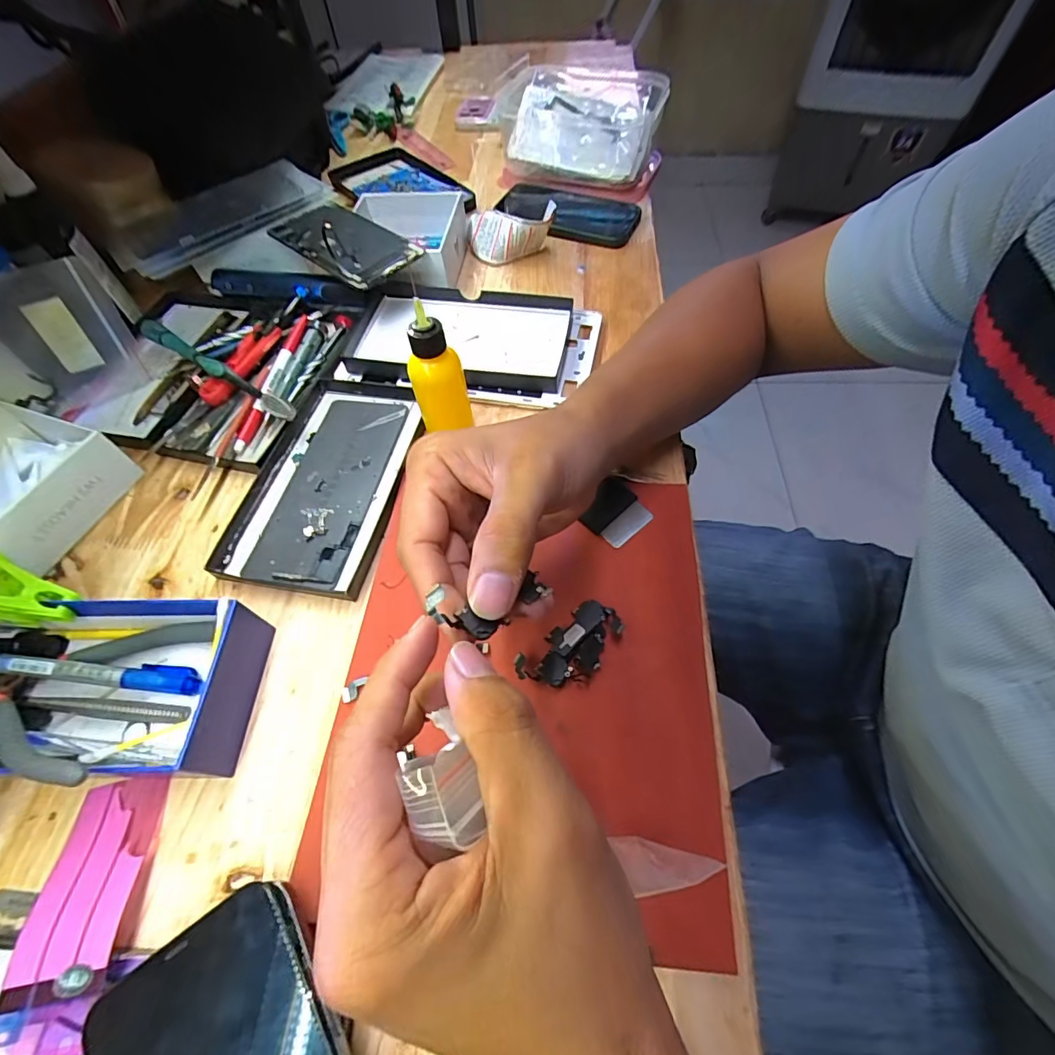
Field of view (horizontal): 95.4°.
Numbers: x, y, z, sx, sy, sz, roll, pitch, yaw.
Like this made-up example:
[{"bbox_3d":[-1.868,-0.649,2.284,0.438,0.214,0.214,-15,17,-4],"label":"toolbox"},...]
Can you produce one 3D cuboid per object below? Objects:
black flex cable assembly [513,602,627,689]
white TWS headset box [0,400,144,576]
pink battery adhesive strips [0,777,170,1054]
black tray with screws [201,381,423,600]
[{"bbox_3d":[0.025,0.067,0.263,0.060,0.011,0.031,-38,64,-20],"label":"black flex cable assembly"},{"bbox_3d":[-0.346,-0.026,0.323,0.107,0.044,0.104,19,61,13],"label":"white TWS headset box"},{"bbox_3d":[-0.201,0.169,0.212,0.047,0.017,0.102,-7,58,-2],"label":"pink battery adhesive strips"},{"bbox_3d":[-0.144,-0.037,0.341,0.107,0.013,0.172,8,59,7],"label":"black tray with screws"}]

